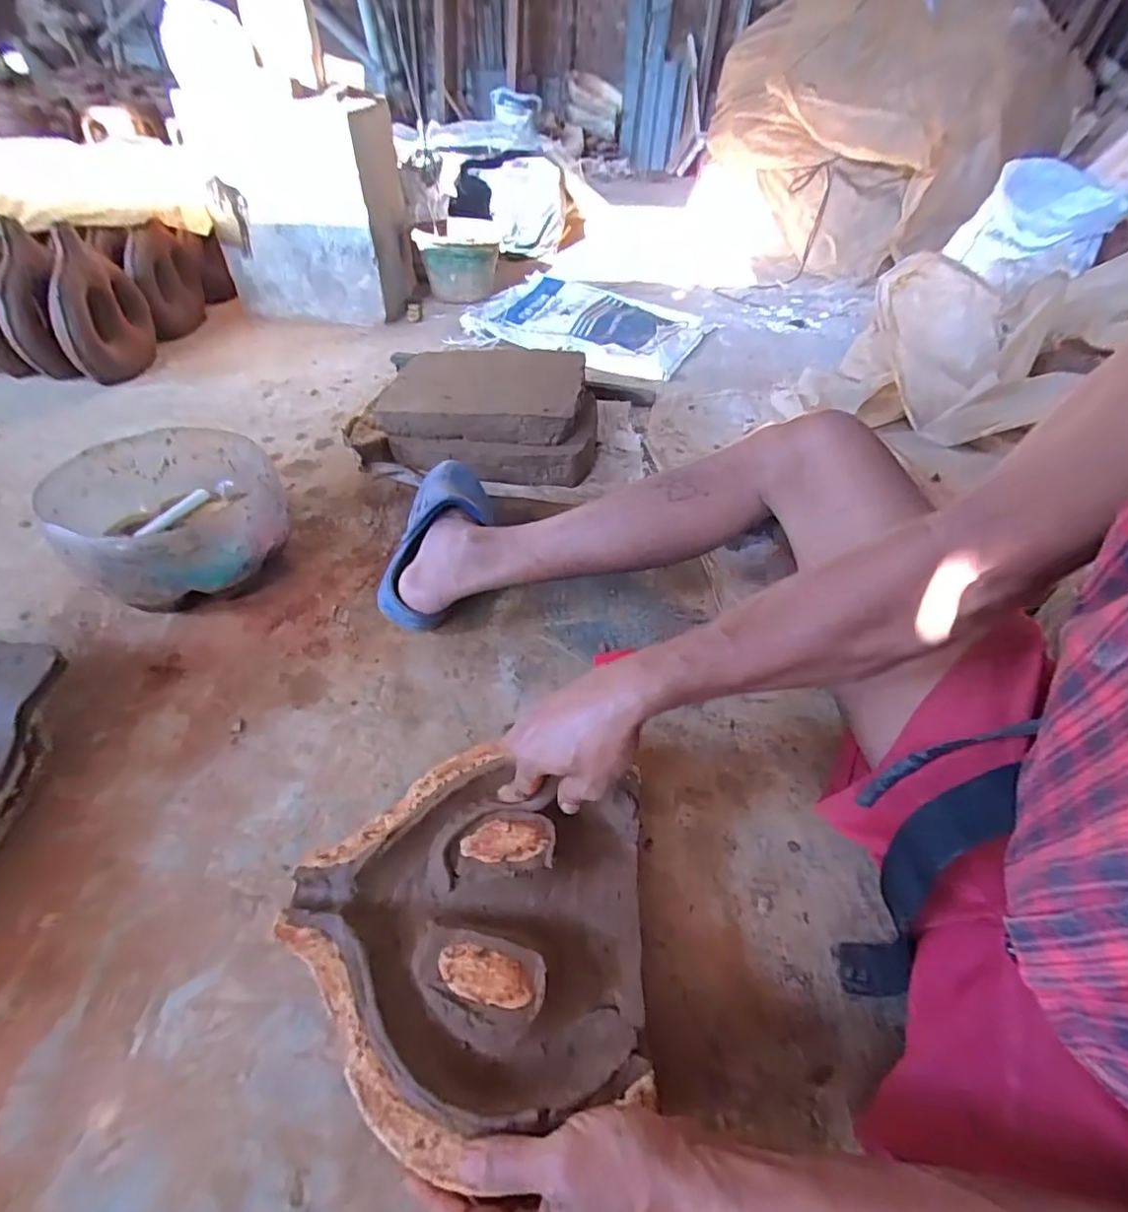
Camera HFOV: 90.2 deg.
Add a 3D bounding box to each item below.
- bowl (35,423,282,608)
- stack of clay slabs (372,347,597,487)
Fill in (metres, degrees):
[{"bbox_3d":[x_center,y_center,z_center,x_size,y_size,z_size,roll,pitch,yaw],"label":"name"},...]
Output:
[{"bbox_3d":[-0.476,-0.106,0.696,0.222,0.130,0.243,2,45,-2],"label":"bowl"},{"bbox_3d":[-0.115,-0.319,0.923,0.329,0.129,0.232,5,46,2],"label":"stack of clay slabs"}]

